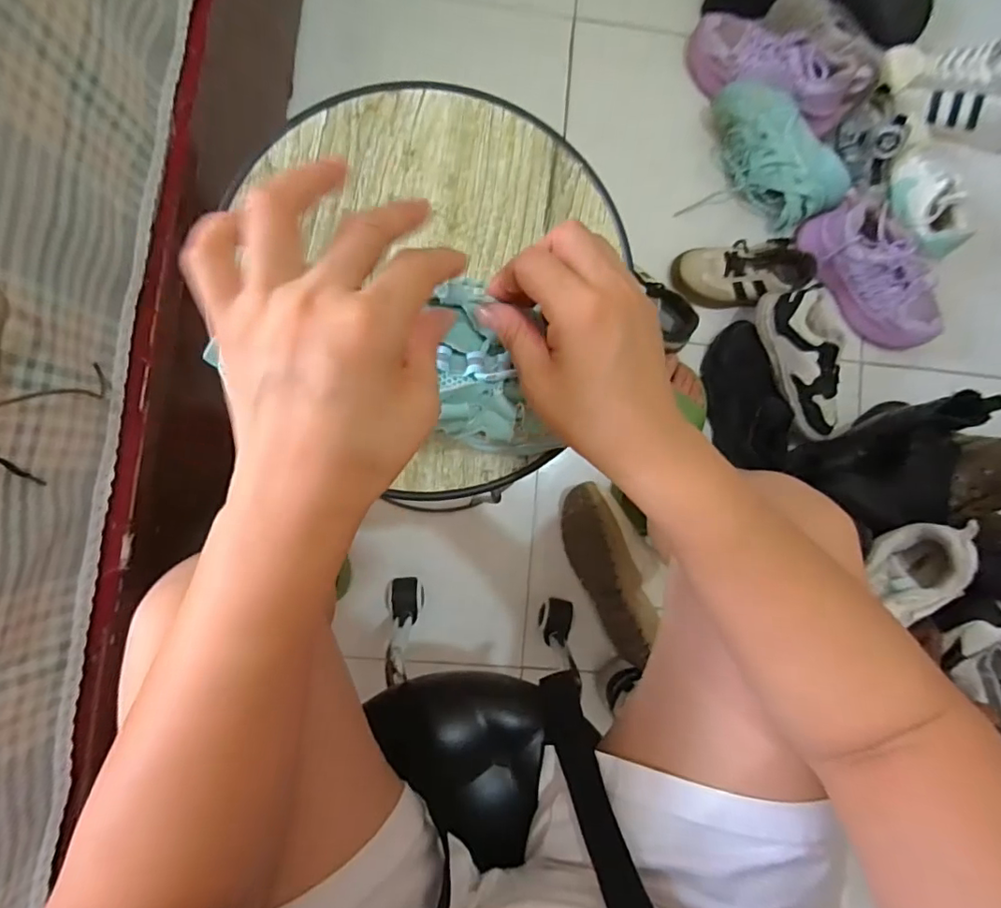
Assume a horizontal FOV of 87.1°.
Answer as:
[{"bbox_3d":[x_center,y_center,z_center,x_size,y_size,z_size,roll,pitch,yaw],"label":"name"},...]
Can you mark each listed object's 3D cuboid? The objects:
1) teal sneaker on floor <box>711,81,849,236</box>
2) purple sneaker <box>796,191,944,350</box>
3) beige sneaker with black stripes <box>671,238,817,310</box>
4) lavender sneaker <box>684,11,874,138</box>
[{"bbox_3d":[0.398,-0.440,0.791,0.231,0.101,0.092,43,82,-2],"label":"teal sneaker on floor"},{"bbox_3d":[0.562,-0.265,0.787,0.087,0.083,0.246,-40,91,-8],"label":"purple sneaker"},{"bbox_3d":[0.359,-0.269,0.786,0.186,0.068,0.093,-4,86,7],"label":"beige sneaker with black stripes"},{"bbox_3d":[0.416,-0.583,0.797,0.262,0.110,0.096,24,83,-4],"label":"lavender sneaker"}]

